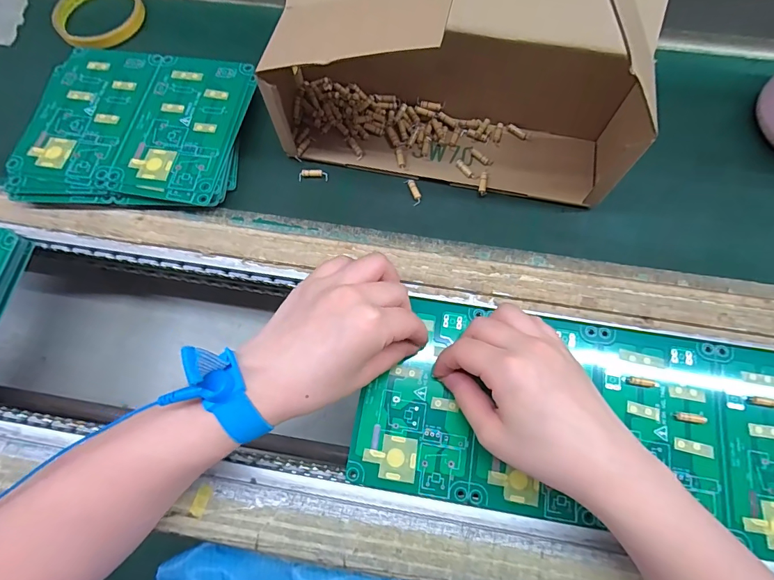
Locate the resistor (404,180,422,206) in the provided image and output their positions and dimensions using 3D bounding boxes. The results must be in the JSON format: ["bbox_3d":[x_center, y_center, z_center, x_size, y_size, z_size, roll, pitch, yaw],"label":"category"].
[{"bbox_3d":[0.022,-0.082,0.334,0.009,0.004,0.023,-21,73,-6],"label":"resistor"}]

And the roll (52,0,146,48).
[{"bbox_3d":[-0.287,-0.274,0.408,0.085,0.016,0.085,31,75,10],"label":"roll"}]

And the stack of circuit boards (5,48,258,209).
[{"bbox_3d":[-0.208,-0.138,0.348,0.172,0.024,0.148,5,72,2],"label":"stack of circuit boards"}]

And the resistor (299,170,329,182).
[{"bbox_3d":[-0.062,-0.096,0.342,0.025,0.004,0.009,0,72,1],"label":"resistor"}]

